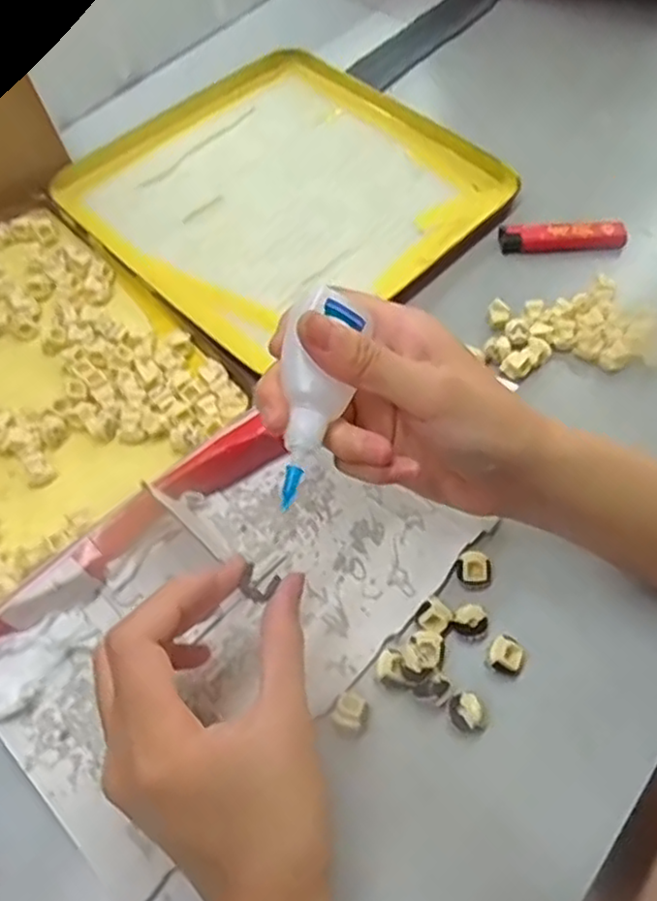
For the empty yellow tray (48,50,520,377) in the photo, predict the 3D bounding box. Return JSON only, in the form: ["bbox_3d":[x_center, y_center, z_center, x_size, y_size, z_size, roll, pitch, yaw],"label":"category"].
[{"bbox_3d":[-0.034,-0.180,0.476,0.241,0.022,0.236,39,69,22],"label":"empty yellow tray"}]

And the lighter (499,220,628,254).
[{"bbox_3d":[0.153,-0.139,0.447,0.078,0.012,0.019,-3,60,1],"label":"lighter"}]

